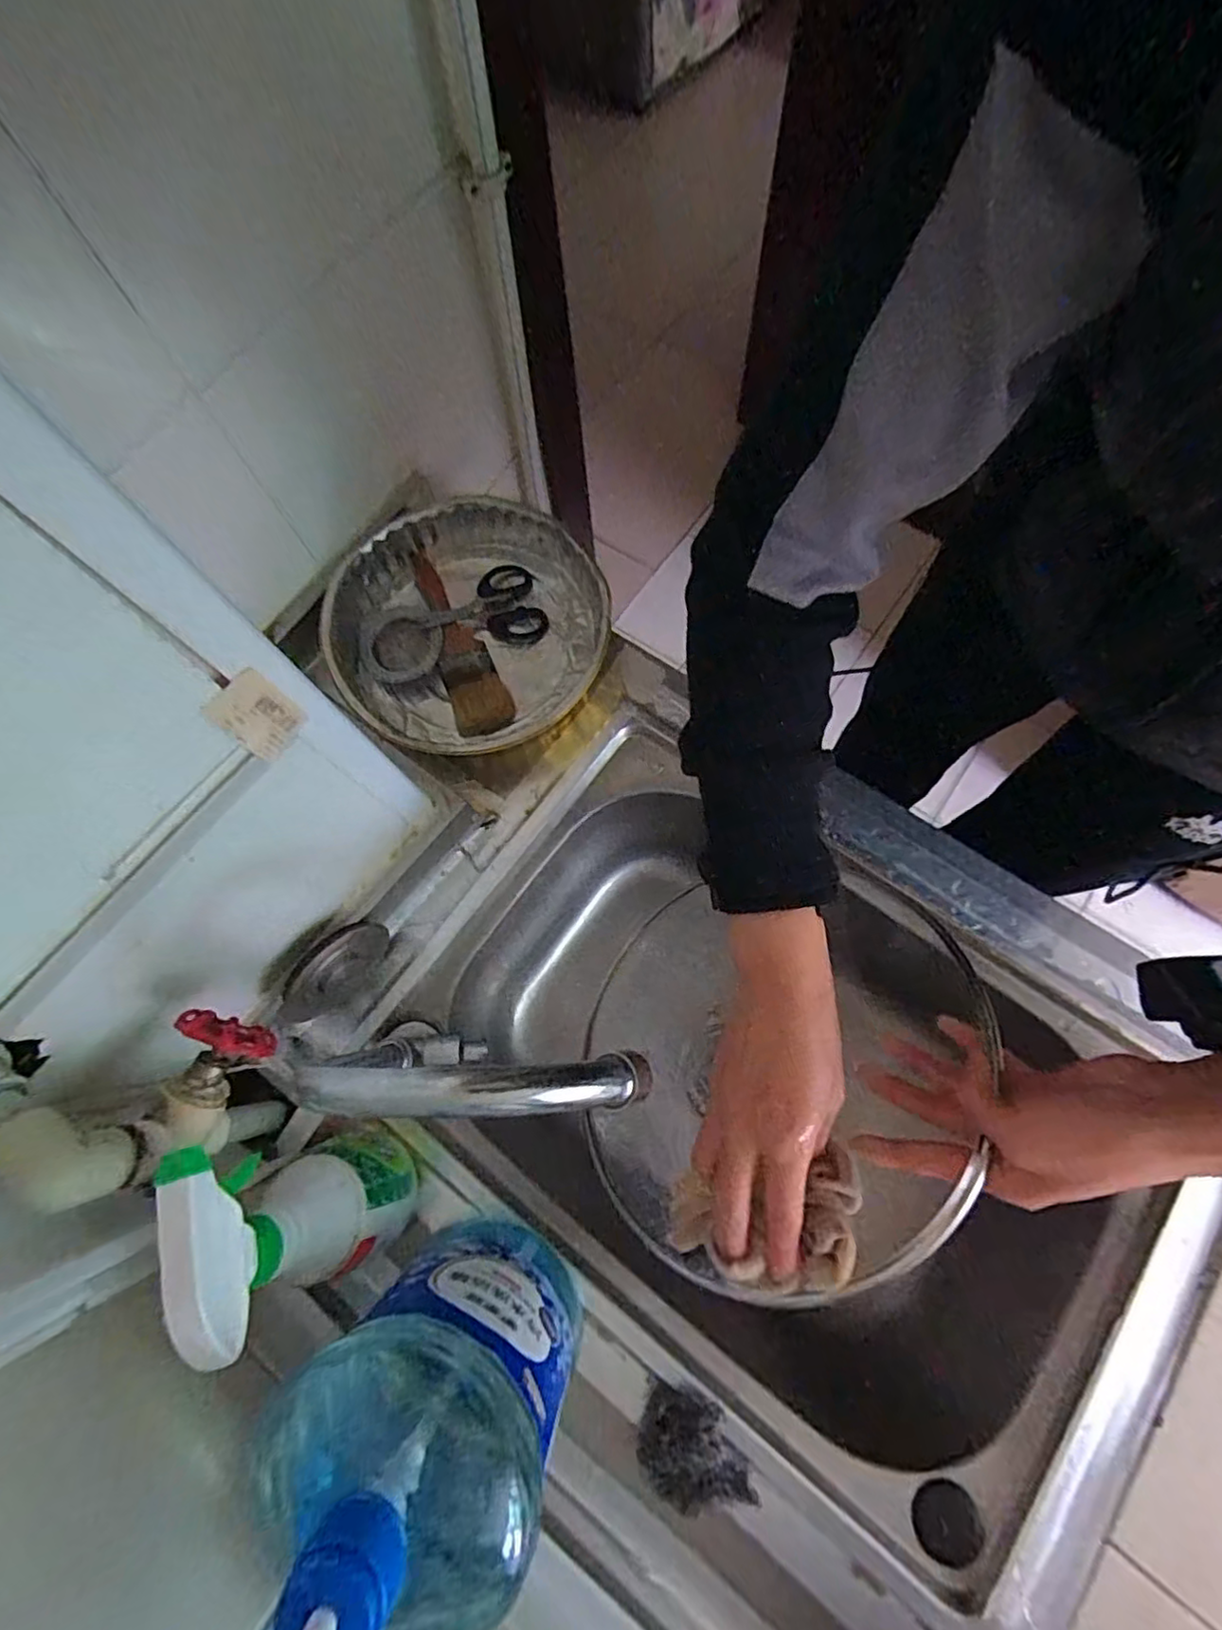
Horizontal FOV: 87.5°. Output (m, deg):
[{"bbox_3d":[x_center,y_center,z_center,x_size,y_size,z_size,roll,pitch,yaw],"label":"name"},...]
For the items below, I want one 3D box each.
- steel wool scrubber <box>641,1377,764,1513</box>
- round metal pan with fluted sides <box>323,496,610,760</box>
[{"bbox_3d":[0.047,0.381,0.383,0.058,0.025,0.061,-18,72,-4],"label":"steel wool scrubber"},{"bbox_3d":[-0.126,-0.170,0.562,0.237,0.048,0.218,-1,71,2],"label":"round metal pan with fluted sides"}]

